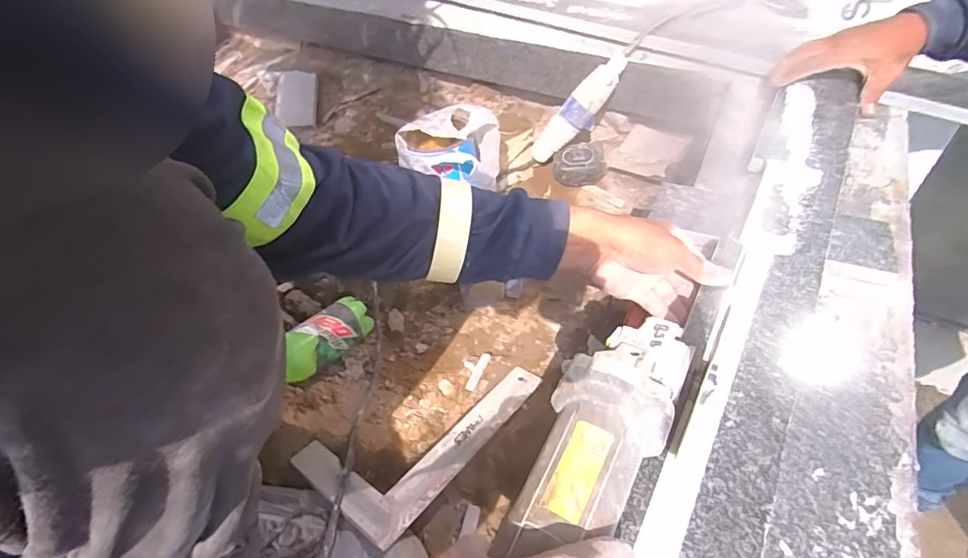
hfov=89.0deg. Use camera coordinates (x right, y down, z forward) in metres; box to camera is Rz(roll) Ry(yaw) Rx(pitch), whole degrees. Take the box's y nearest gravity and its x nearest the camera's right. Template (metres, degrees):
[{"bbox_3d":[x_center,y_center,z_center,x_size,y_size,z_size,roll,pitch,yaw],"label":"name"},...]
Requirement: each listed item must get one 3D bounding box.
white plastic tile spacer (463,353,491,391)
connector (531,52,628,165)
[{"bbox_3d":[-0.014,0.112,0.614,0.027,0.007,0.051,19,55,20],"label":"white plastic tile spacer"},{"bbox_3d":[0.153,-0.269,0.796,0.054,0.204,0.040,17,39,-37],"label":"connector"}]

